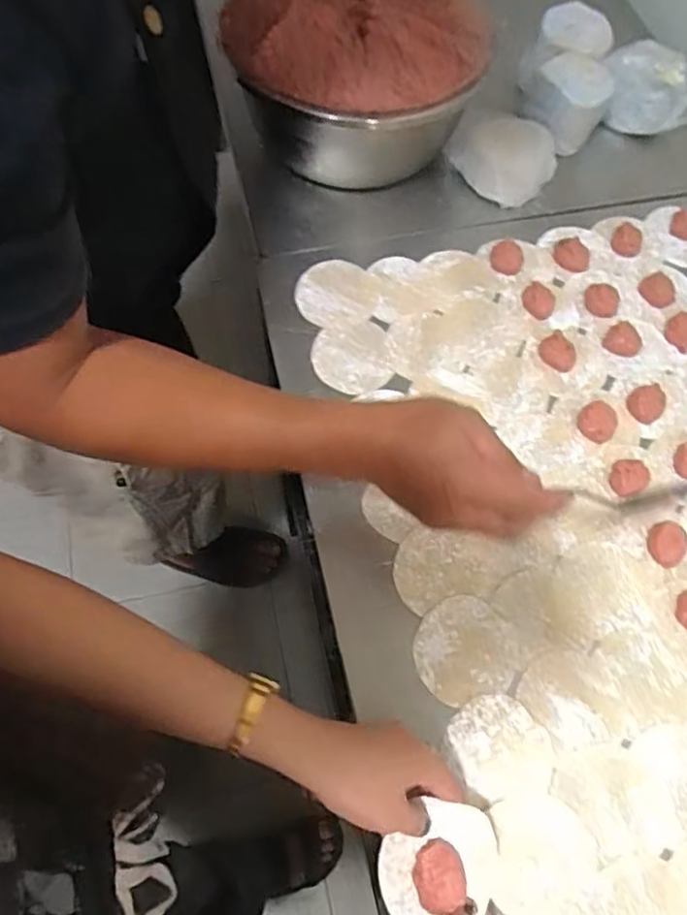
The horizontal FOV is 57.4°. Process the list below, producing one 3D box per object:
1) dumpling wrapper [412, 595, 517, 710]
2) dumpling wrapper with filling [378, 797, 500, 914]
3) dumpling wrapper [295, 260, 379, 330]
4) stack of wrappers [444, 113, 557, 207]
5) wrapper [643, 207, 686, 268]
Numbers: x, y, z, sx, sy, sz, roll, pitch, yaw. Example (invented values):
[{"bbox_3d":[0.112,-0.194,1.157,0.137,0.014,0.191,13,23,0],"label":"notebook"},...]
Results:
[{"bbox_3d":[0.099,0.153,0.503,0.082,0.004,0.077,1,65,-3],"label":"dumpling wrapper"},{"bbox_3d":[0.064,0.267,0.408,0.069,0.014,0.082,34,68,12],"label":"dumpling wrapper with filling"},{"bbox_3d":[-0.005,-0.167,0.637,0.080,0.006,0.079,1,65,-3],"label":"dumpling wrapper"},{"bbox_3d":[0.182,-0.337,0.705,0.104,0.047,0.097,-27,70,-14],"label":"stack of wrappers"},{"bbox_3d":[0.375,-0.246,0.698,0.081,0.014,0.075,25,67,8],"label":"wrapper"}]

